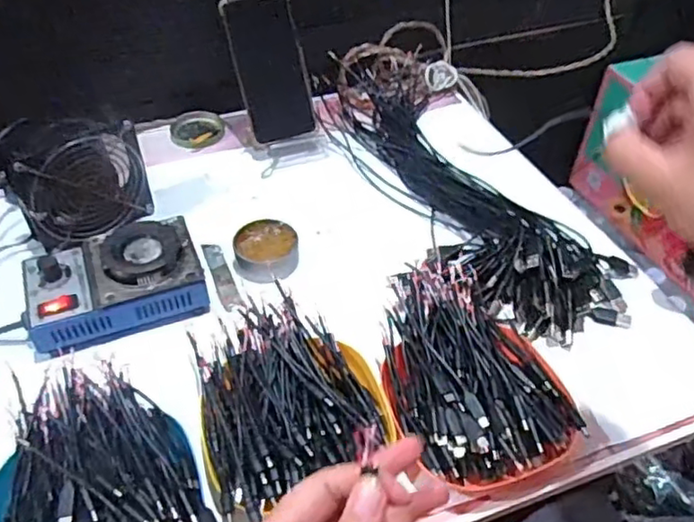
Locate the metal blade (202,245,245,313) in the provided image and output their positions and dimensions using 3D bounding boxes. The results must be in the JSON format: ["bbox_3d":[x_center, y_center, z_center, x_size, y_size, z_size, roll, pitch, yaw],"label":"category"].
[{"bbox_3d":[-0.123,0.015,0.627,0.019,0.004,0.086,-13,53,-25],"label":"metal blade"}]

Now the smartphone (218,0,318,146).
[{"bbox_3d":[-0.088,-0.225,0.744,0.080,0.166,0.012,-16,21,-8],"label":"smartphone"}]

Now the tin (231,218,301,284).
[{"bbox_3d":[-0.079,-0.009,0.635,0.062,0.027,0.066,1,46,-1],"label":"tin"}]

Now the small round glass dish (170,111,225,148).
[{"bbox_3d":[-0.190,-0.168,0.809,0.065,0.009,0.072,-15,48,-15],"label":"small round glass dish"}]

